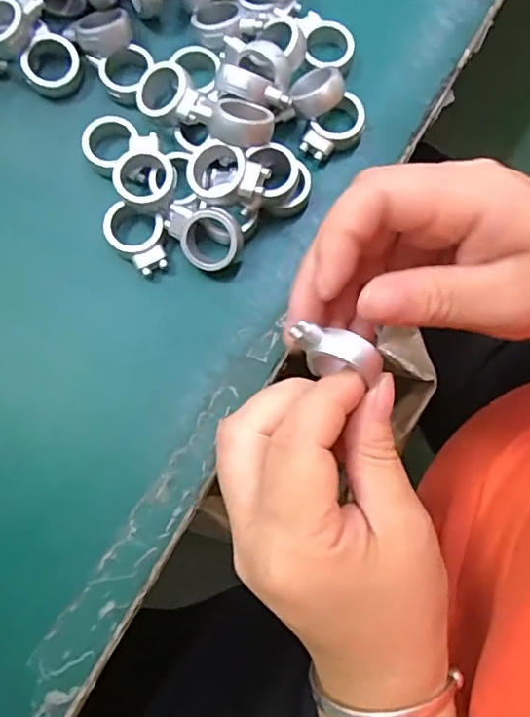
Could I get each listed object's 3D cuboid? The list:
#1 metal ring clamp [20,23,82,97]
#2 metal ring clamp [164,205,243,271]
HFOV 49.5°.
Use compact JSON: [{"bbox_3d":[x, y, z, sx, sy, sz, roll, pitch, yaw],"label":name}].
[{"bbox_3d":[-0.098,-0.137,0.268,0.025,0.013,0.027,0,80,-1],"label":"metal ring clamp"},{"bbox_3d":[-0.026,-0.052,0.248,0.032,0.009,0.026,9,101,4],"label":"metal ring clamp"}]

